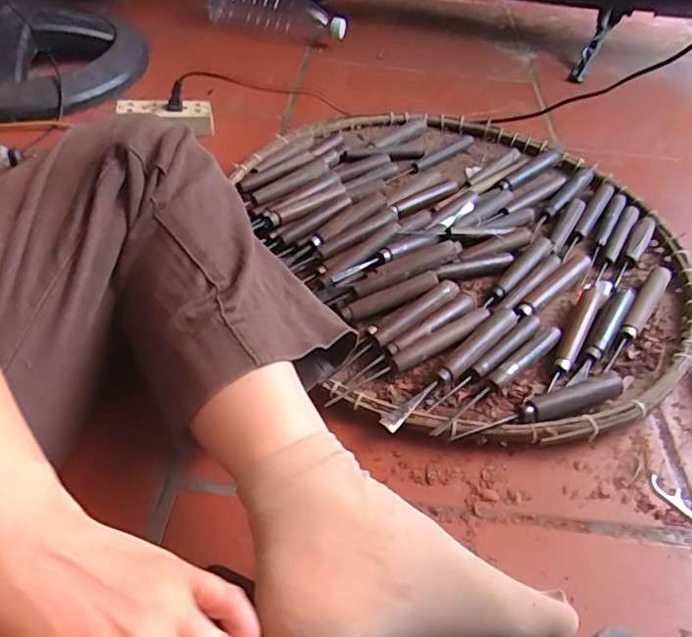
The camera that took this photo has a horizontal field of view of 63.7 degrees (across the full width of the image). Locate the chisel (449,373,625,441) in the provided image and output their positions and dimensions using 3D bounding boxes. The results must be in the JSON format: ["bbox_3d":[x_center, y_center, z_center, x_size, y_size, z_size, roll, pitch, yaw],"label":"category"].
[{"bbox_3d":[0.167,0.077,0.473,0.170,0.023,0.015,-14,50,-18],"label":"chisel"}]

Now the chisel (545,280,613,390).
[{"bbox_3d":[0.236,0.004,0.560,0.023,0.019,0.168,29,51,21],"label":"chisel"}]

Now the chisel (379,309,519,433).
[{"bbox_3d":[0.098,0.042,0.500,0.018,0.016,0.182,37,54,27],"label":"chisel"}]

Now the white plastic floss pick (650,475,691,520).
[{"bbox_3d":[0.274,0.152,0.443,0.014,0.004,0.070,-26,54,-26],"label":"white plastic floss pick"}]

